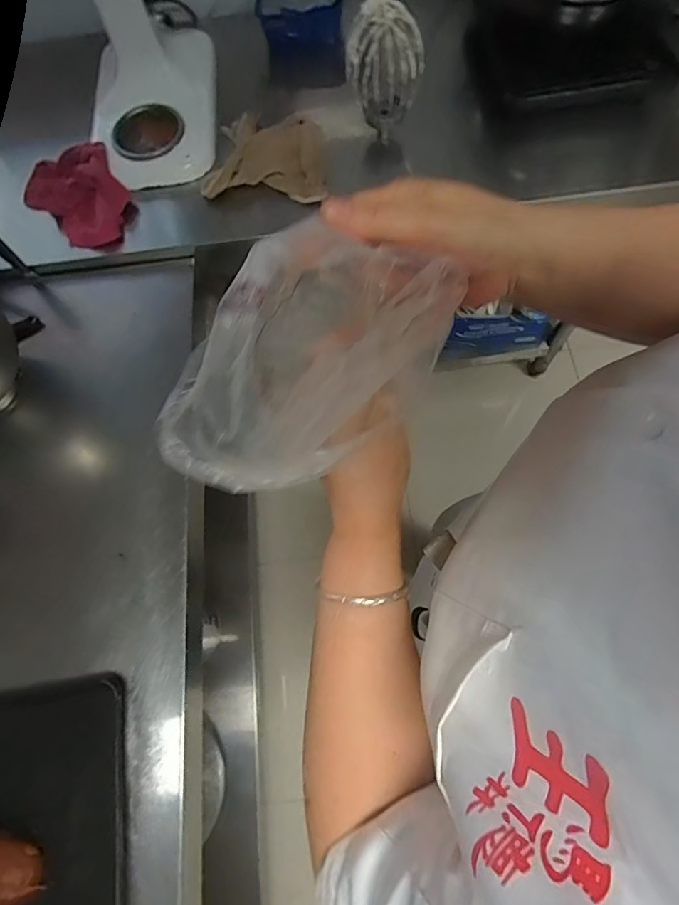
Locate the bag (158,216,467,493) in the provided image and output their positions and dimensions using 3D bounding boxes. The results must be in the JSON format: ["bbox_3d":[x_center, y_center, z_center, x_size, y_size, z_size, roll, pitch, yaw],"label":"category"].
[{"bbox_3d":[-0.008,-0.045,0.243,0.095,0.061,0.154,24,73,9],"label":"bag"}]

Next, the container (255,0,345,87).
[{"bbox_3d":[-0.079,-0.881,1.000,0.170,0.151,0.103,-7,70,2],"label":"container"}]

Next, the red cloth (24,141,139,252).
[{"bbox_3d":[-0.452,-0.439,0.829,0.162,0.060,0.223,-33,71,-7],"label":"red cloth"}]

